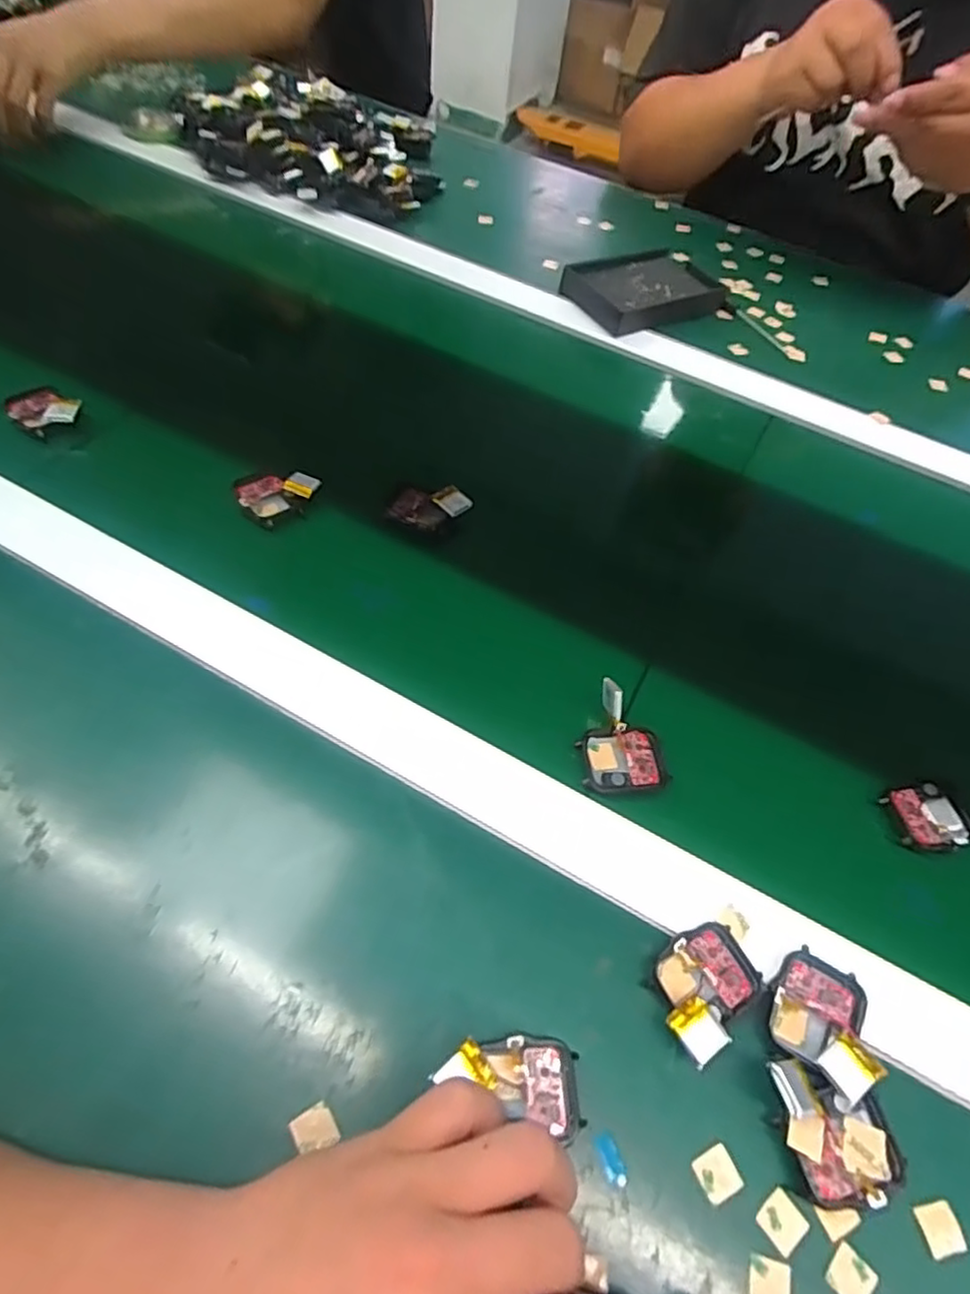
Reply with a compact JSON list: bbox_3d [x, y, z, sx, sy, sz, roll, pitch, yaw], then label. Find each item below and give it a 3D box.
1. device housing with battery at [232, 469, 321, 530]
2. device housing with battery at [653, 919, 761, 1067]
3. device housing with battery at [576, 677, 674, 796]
[{"bbox_3d":[-0.138,-0.102,0.427,0.043,0.017,0.048,30,59,14],"label":"device housing with battery"},{"bbox_3d":[0.096,0.148,0.286,0.038,0.016,0.055,39,61,19],"label":"device housing with battery"},{"bbox_3d":[0.073,0.048,0.351,0.045,0.020,0.056,-4,57,-8],"label":"device housing with battery"}]

